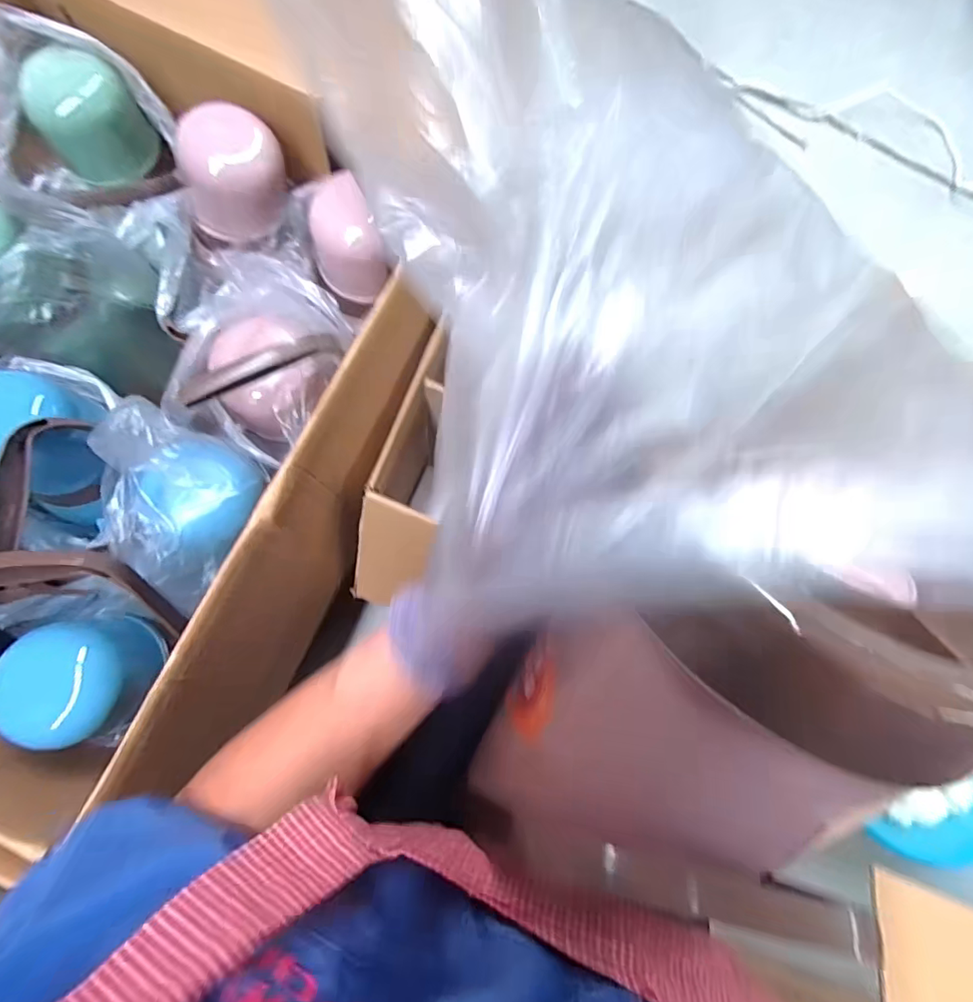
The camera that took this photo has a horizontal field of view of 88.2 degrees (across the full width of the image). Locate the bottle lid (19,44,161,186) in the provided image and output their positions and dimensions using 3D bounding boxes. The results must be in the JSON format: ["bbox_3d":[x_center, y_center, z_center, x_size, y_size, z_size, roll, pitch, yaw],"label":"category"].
[{"bbox_3d":[-0.419,-0.401,0.531,0.101,0.077,0.083,-40,85,-11],"label":"bottle lid"}]

